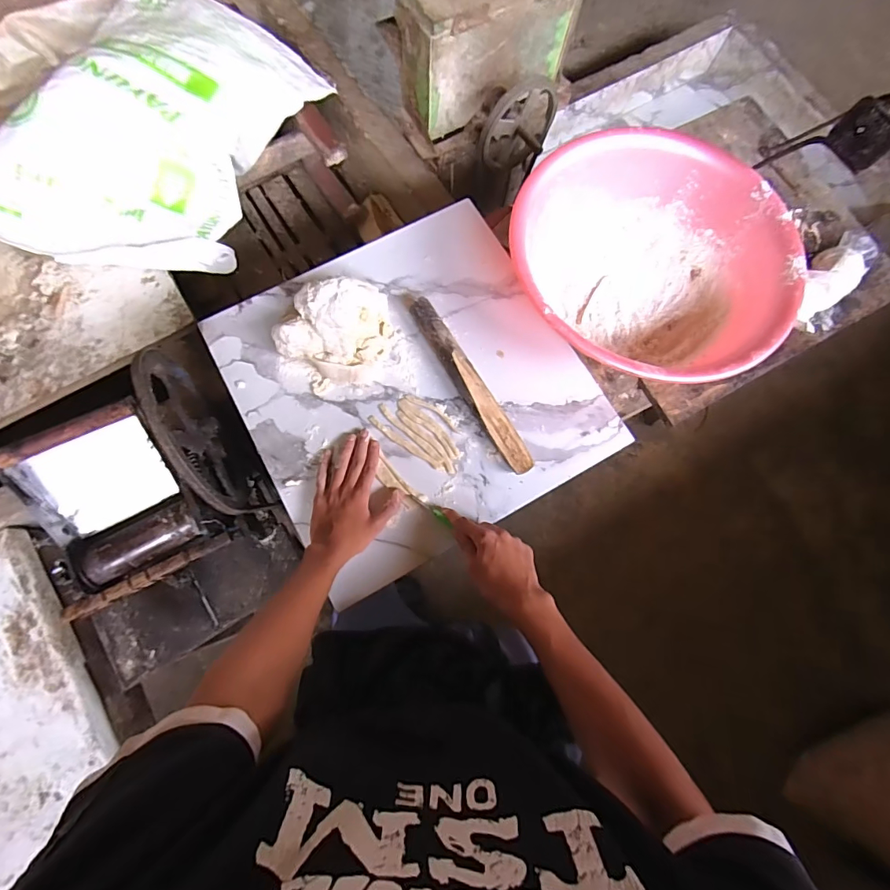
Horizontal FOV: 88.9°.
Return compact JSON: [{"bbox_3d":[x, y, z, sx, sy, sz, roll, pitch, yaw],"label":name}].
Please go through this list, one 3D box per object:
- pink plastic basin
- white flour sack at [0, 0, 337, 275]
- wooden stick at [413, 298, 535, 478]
[{"bbox_3d":[0.302,-0.271,0.688,0.397,0.109,0.387,0,77,-1],"label":"pink plastic basin"},{"bbox_3d":[-0.580,-0.640,0.906,0.433,0.243,0.662,20,77,4],"label":"white flour sack"},{"bbox_3d":[0.033,-0.095,0.675,0.039,0.038,0.316,-30,79,-11],"label":"wooden stick"}]

